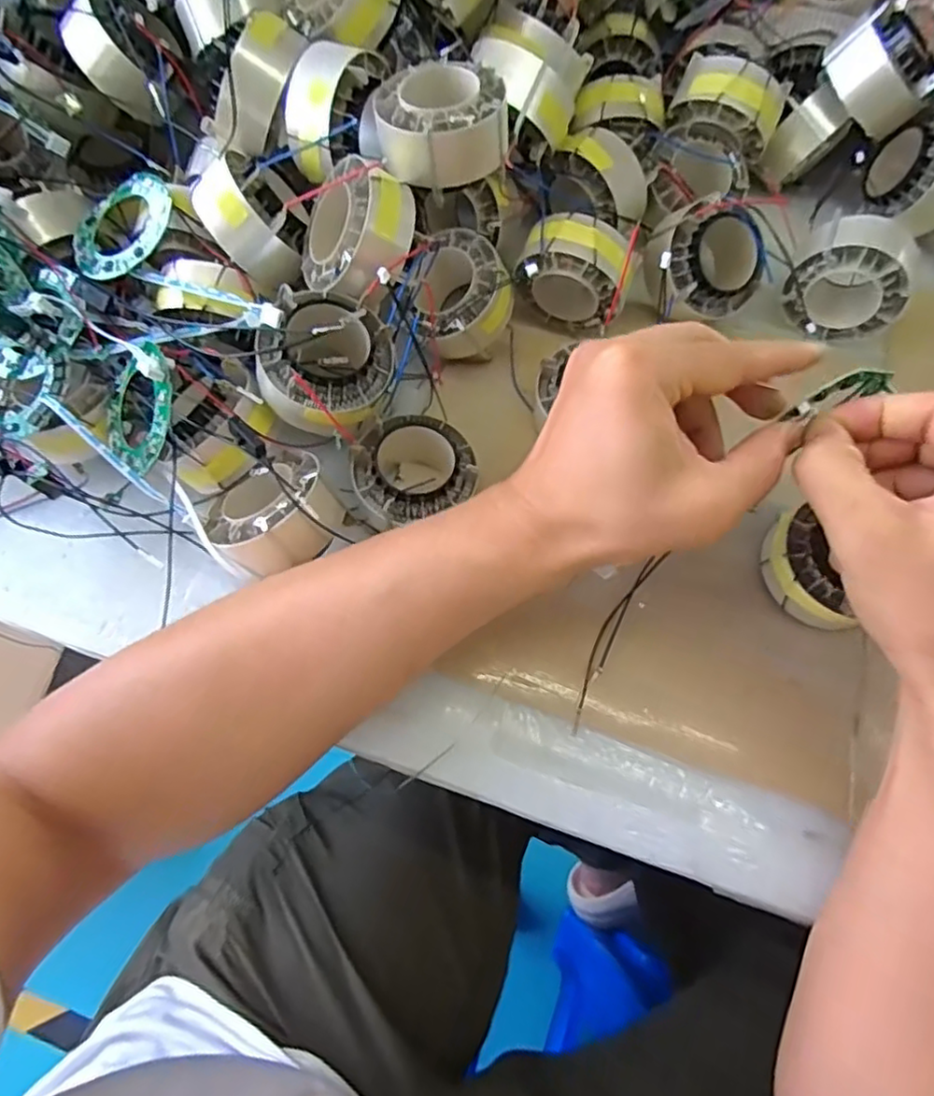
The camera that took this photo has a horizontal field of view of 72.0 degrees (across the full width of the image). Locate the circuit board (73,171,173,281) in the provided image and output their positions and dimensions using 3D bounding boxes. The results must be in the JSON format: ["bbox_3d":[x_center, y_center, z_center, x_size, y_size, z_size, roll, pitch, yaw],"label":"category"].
[{"bbox_3d":[-0.191,-0.178,0.357,0.058,0.009,0.063,25,88,23],"label":"circuit board"}]

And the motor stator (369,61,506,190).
[{"bbox_3d":[-0.014,-0.216,0.328,0.065,0.028,0.065,0,68,1],"label":"motor stator"}]

